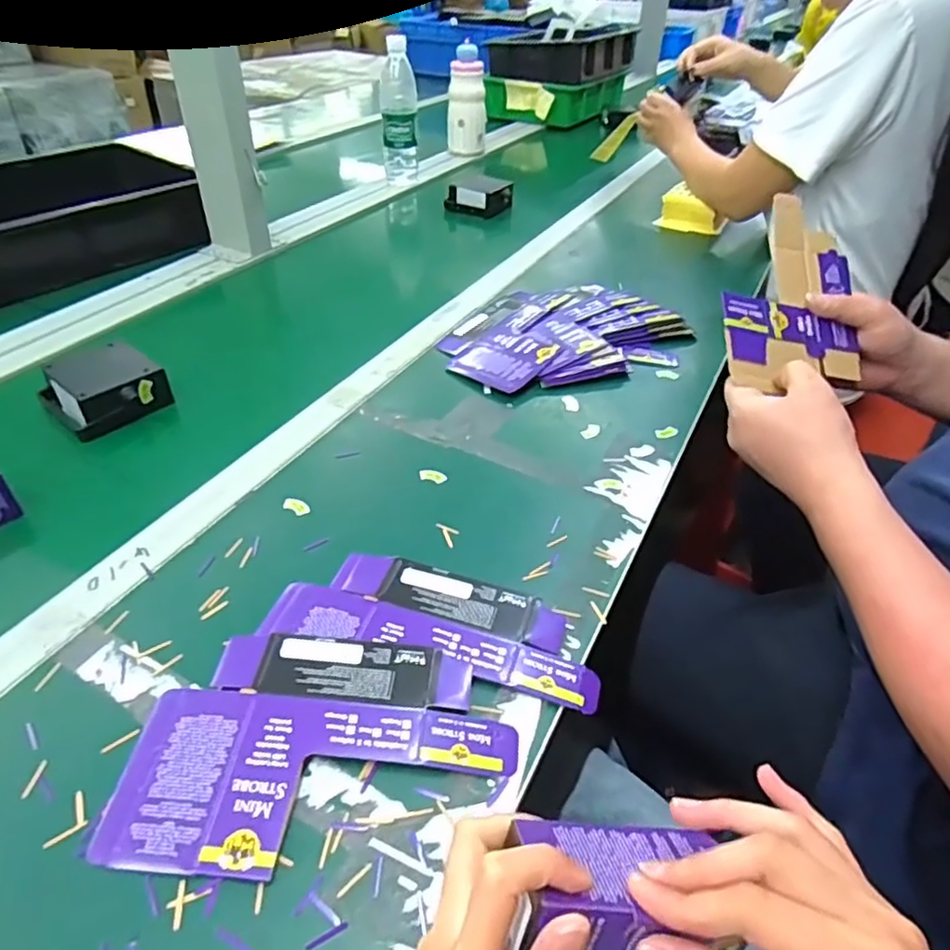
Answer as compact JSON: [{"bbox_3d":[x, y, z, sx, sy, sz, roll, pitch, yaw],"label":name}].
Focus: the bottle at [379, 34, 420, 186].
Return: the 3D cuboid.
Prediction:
[{"bbox_3d":[-0.130,-0.622,1.113,0.064,0.201,0.056,-4,48,-3],"label":"bottle"}]

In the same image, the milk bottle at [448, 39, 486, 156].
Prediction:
[{"bbox_3d":[-0.017,-0.745,1.285,0.078,0.182,0.060,-1,48,0],"label":"milk bottle"}]

